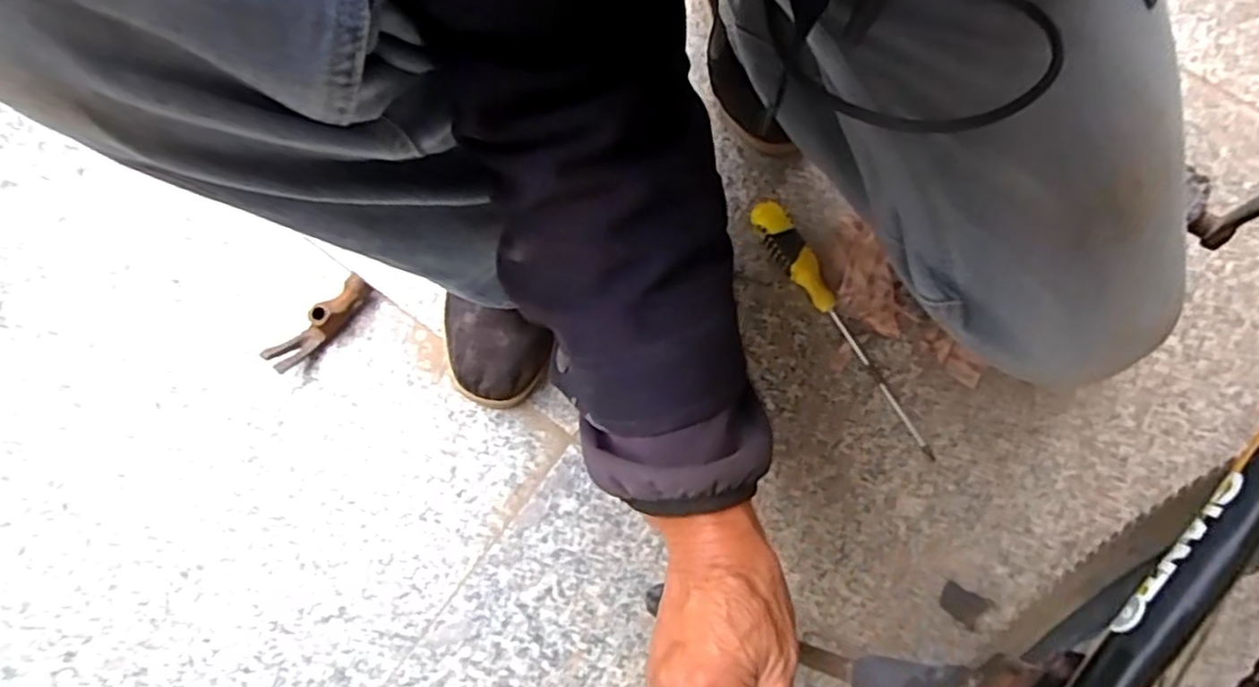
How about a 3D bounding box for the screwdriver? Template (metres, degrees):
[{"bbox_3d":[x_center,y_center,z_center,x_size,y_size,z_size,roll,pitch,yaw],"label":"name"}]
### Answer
[{"bbox_3d":[0.179,-0.017,0.583,0.025,0.029,0.249,-30,75,-9],"label":"screwdriver"}]

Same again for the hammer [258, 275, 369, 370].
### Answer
[{"bbox_3d":[-0.265,-0.019,0.587,0.024,0.028,0.100,39,76,11],"label":"hammer"}]

